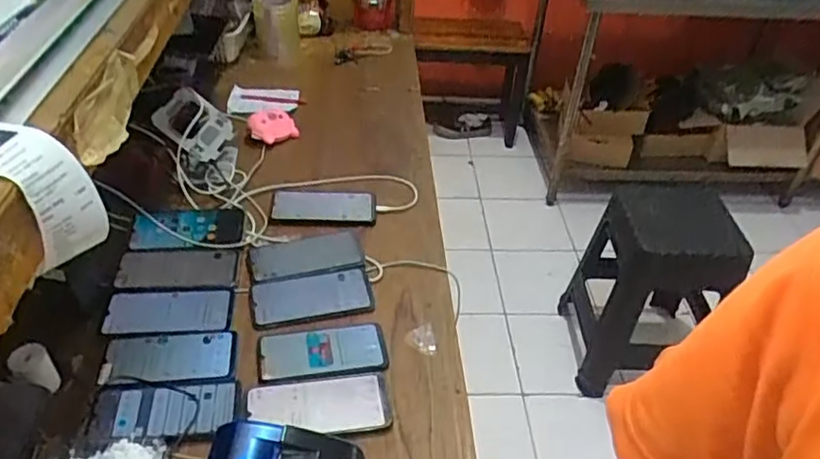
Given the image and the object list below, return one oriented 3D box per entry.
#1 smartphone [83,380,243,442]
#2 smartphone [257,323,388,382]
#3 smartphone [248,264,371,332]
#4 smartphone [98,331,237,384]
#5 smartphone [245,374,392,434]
[{"bbox_3d":[-0.284,0.212,0.721,0.155,0.016,0.074,-1,40,-6],"label":"smartphone"},{"bbox_3d":[-0.113,0.154,0.797,0.160,0.005,0.081,-4,41,-10],"label":"smartphone"},{"bbox_3d":[-0.138,0.091,0.875,0.169,0.014,0.088,-9,42,-15],"label":"smartphone"},{"bbox_3d":[-0.300,0.159,0.775,0.158,0.010,0.076,0,40,-5],"label":"smartphone"},{"bbox_3d":[-0.109,0.211,0.738,0.164,0.008,0.079,-3,41,-9],"label":"smartphone"}]

